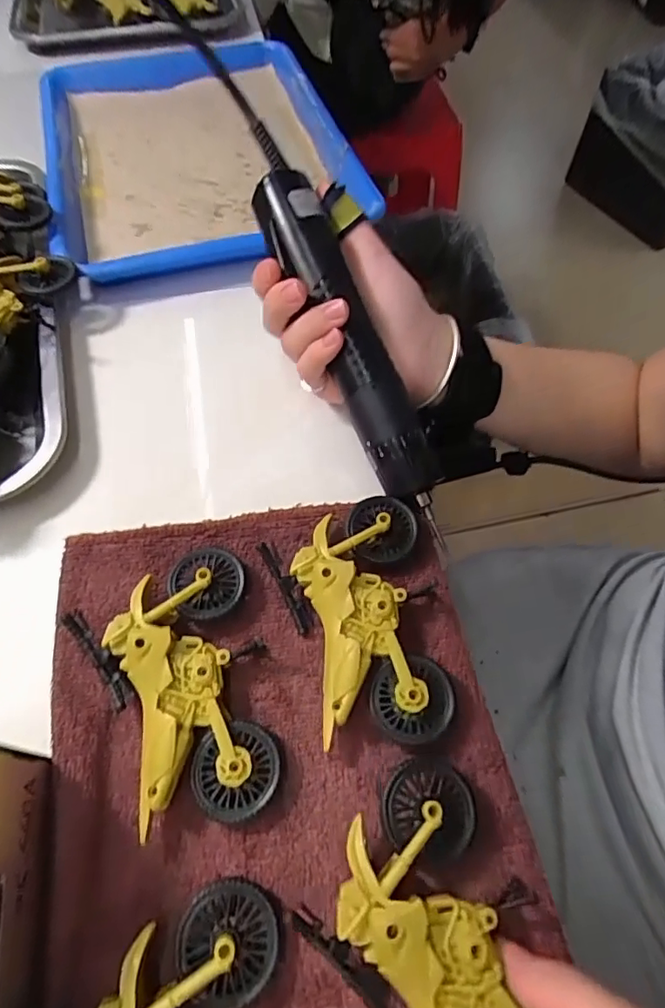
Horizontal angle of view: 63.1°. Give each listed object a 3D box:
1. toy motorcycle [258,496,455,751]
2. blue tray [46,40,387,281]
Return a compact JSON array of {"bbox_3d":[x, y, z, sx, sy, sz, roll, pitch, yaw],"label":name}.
[{"bbox_3d":[0.016,0.054,0.259,0.074,0.024,0.113,-13,60,-8],"label":"toy motorcycle"},{"bbox_3d":[-0.129,-0.331,0.490,0.240,0.037,0.353,-17,60,-11],"label":"blue tray"}]

